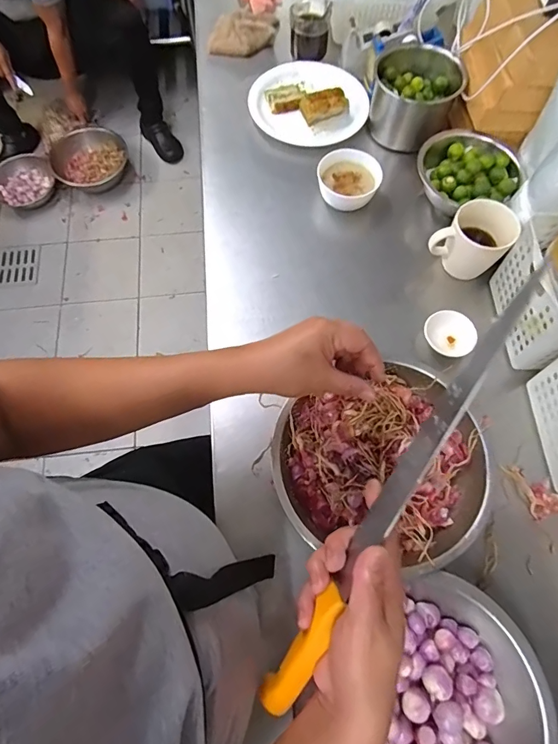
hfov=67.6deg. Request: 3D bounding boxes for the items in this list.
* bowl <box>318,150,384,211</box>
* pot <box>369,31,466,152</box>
[{"bbox_3d":[0.122,-0.330,0.730,0.105,0.054,0.095,-3,69,-2],"label":"bowl"},{"bbox_3d":[0.248,-0.509,0.781,0.147,0.123,0.128,24,71,8],"label":"pot"}]

